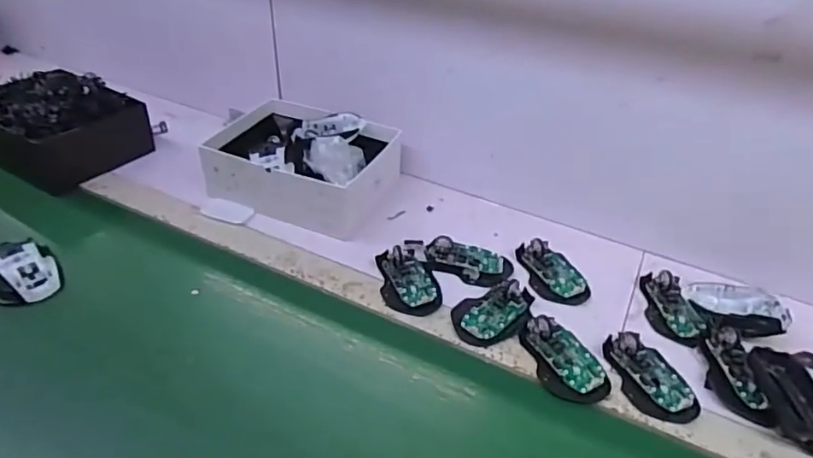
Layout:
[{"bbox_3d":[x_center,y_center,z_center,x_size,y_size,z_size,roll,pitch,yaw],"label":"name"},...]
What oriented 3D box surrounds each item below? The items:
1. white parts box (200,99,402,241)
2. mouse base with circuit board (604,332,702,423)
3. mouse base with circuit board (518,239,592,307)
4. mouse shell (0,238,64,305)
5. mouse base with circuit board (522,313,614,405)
[{"bbox_3d":[-0.152,-0.109,0.861,0.253,0.091,0.209,17,39,16],"label":"white parts box"},{"bbox_3d":[0.266,0.160,0.609,0.067,0.024,0.107,-6,39,-13],"label":"mouse base with circuit board"},{"bbox_3d":[0.192,0.054,0.739,0.070,0.021,0.107,-8,39,-15],"label":"mouse base with circuit board"},{"bbox_3d":[-0.459,0.050,0.671,0.075,0.035,0.083,-27,47,-34],"label":"mouse shell"},{"bbox_3d":[0.172,0.140,0.624,0.066,0.032,0.112,-10,40,-18],"label":"mouse base with circuit board"}]

